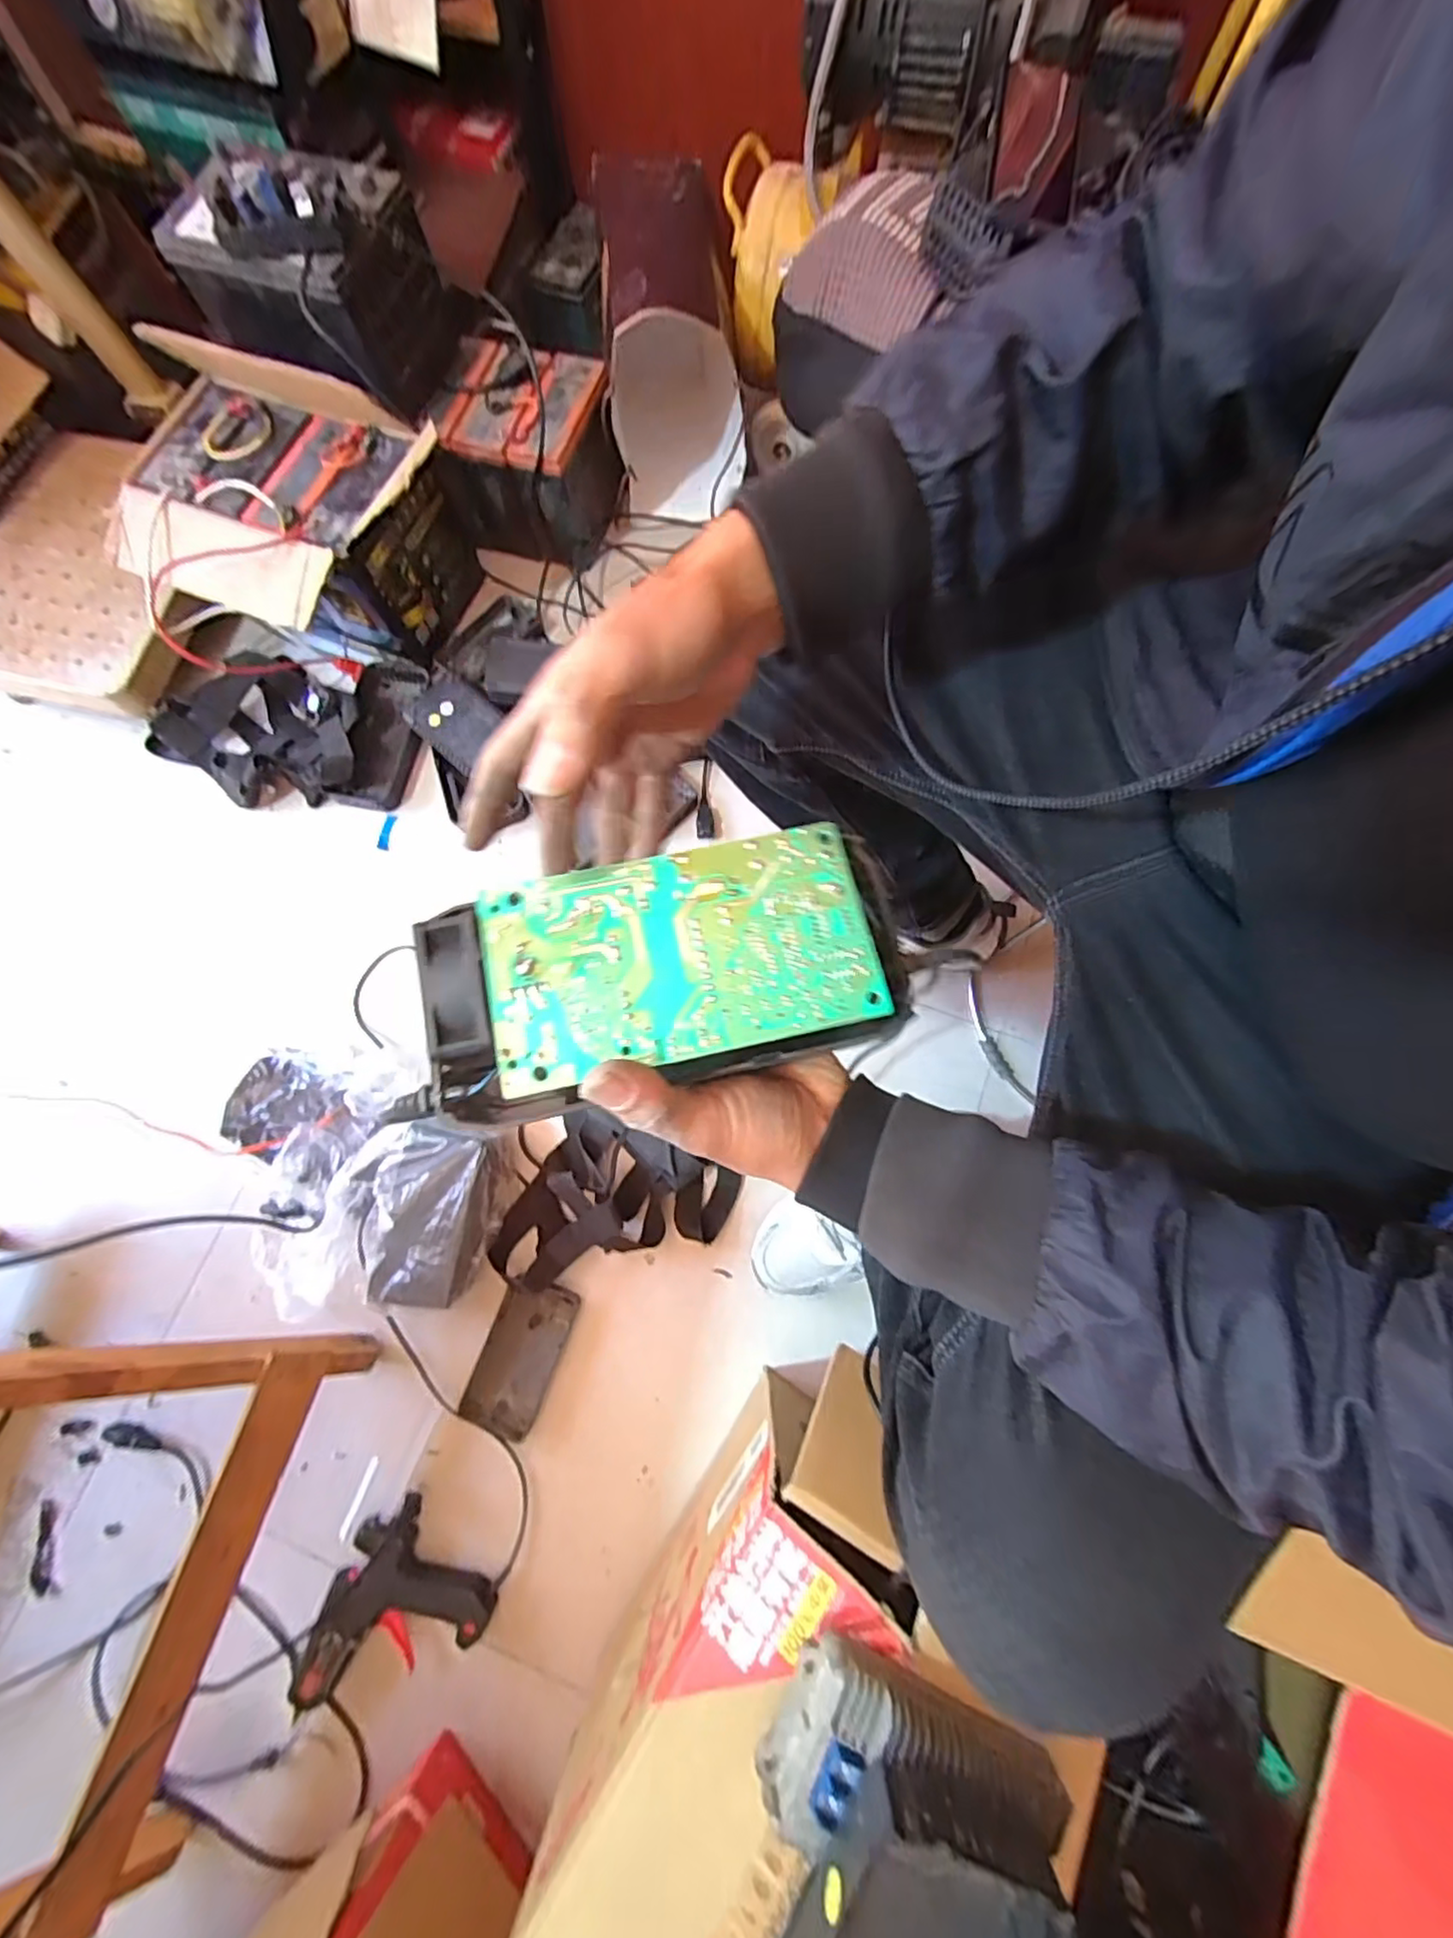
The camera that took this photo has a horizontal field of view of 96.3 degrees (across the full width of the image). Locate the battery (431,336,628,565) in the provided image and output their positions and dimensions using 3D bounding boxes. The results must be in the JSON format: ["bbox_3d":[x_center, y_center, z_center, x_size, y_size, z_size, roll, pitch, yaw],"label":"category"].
[{"bbox_3d":[-0.273,-0.717,0.928,0.219,0.169,0.200,16,77,6],"label":"battery"}]

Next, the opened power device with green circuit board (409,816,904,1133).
[{"bbox_3d":[-0.023,0.001,0.286,0.208,0.032,0.096,-13,75,-6],"label":"opened power device with green circuit board"}]

